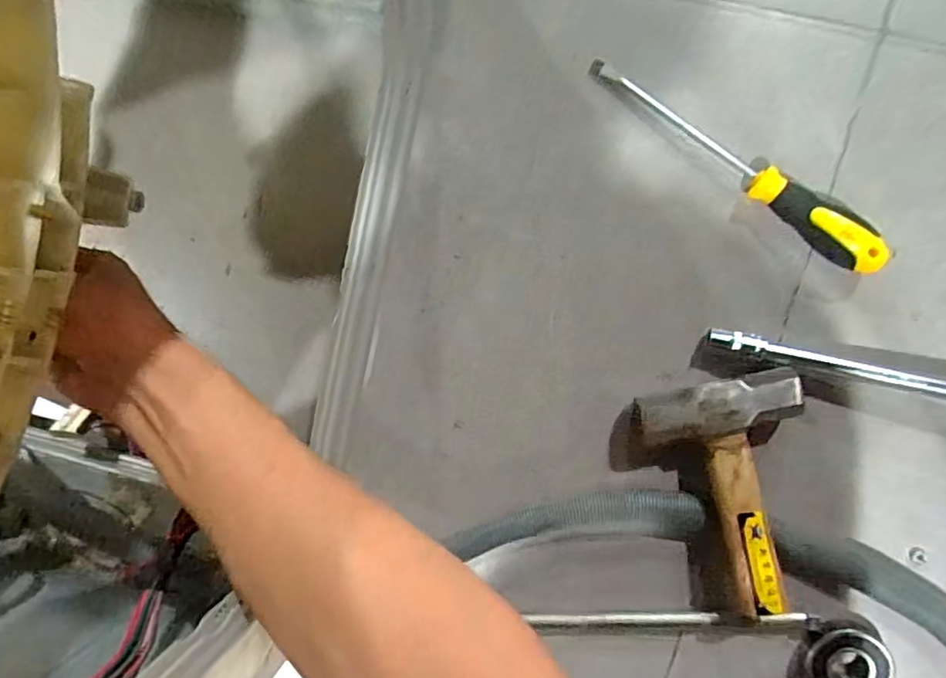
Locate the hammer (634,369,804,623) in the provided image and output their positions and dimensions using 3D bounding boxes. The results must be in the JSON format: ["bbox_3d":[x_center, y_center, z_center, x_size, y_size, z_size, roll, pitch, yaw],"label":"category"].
[{"bbox_3d":[0.195,0.112,0.438,0.113,0.047,0.165,-14,91,9],"label":"hammer"}]

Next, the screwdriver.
[{"bbox_3d":[0.196,-0.135,0.435,0.248,0.026,0.037,40,98,4],"label":"screwdriver"}]

